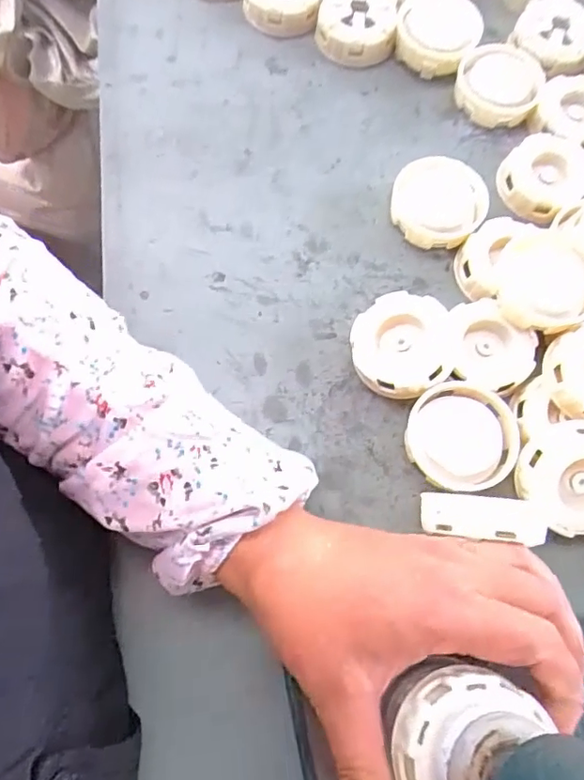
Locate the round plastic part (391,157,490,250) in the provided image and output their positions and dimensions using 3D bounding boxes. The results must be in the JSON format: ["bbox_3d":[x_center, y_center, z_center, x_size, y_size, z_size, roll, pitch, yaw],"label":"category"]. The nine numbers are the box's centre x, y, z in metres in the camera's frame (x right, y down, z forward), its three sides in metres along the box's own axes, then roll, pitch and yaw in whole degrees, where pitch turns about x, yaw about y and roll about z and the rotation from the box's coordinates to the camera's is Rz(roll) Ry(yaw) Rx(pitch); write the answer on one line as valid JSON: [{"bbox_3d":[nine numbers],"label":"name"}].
[{"bbox_3d":[0.102,-0.130,0.379,0.064,0.020,0.064,1,71,-2],"label":"round plastic part"}]

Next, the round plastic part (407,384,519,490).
[{"bbox_3d":[0.103,0.027,0.326,0.065,0.017,0.062,1,71,-2],"label":"round plastic part"}]

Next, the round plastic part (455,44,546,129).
[{"bbox_3d":[0.159,-0.238,0.420,0.065,0.015,0.072,3,71,1],"label":"round plastic part"}]

